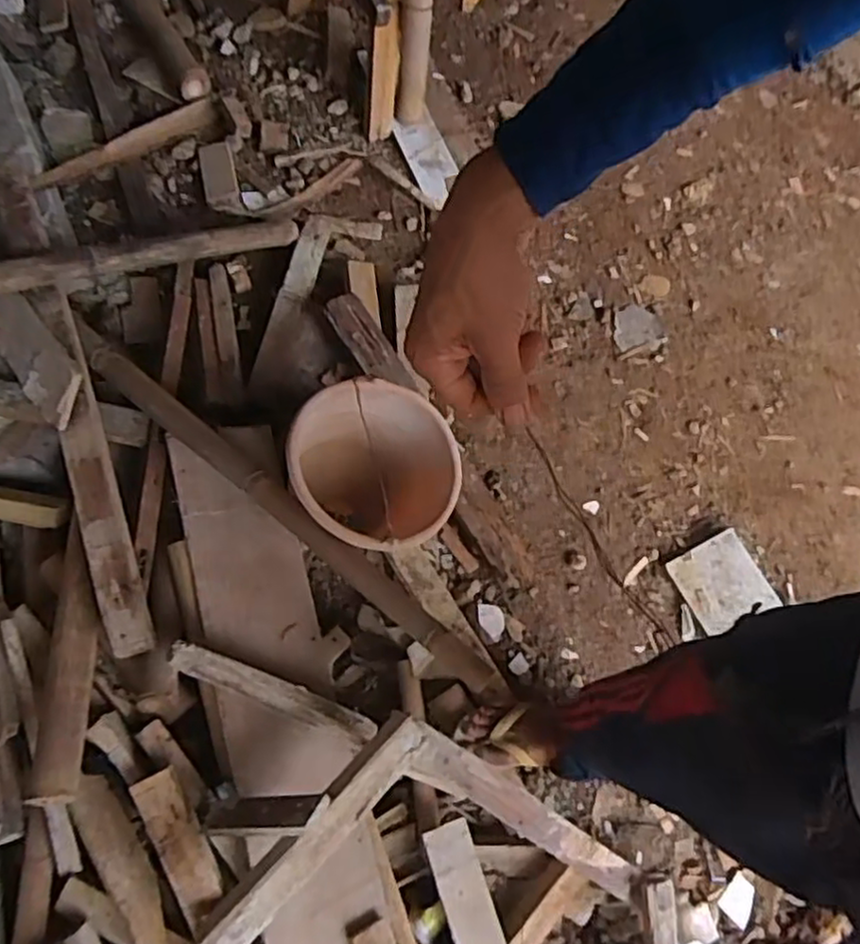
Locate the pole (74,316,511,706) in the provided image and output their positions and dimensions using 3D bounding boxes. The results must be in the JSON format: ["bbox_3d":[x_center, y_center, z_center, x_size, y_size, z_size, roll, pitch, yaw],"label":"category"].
[{"bbox_3d":[-0.241,0.031,1.055,0.880,0.045,0.056,39,71,8],"label":"pole"}]

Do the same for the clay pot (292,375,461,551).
[{"bbox_3d":[-0.092,0.011,1.113,0.226,0.183,0.248,-33,77,-16],"label":"clay pot"}]

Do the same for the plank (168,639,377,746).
[{"bbox_3d":[-0.216,0.307,0.983,0.301,0.042,0.040,28,70,-14],"label":"plank"}]

